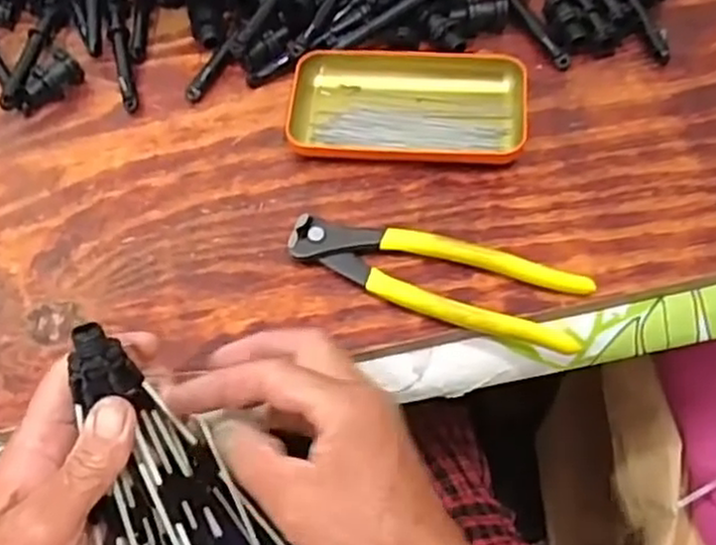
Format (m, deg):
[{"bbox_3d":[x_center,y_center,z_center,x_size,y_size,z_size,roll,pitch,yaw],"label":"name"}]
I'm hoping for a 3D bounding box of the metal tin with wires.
[{"bbox_3d":[0.031,-0.106,0.464,0.141,0.020,0.079,2,61,5],"label":"metal tin with wires"}]

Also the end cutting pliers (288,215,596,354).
[{"bbox_3d":[0.043,0.001,0.412,0.164,0.017,0.049,17,64,13],"label":"end cutting pliers"}]

